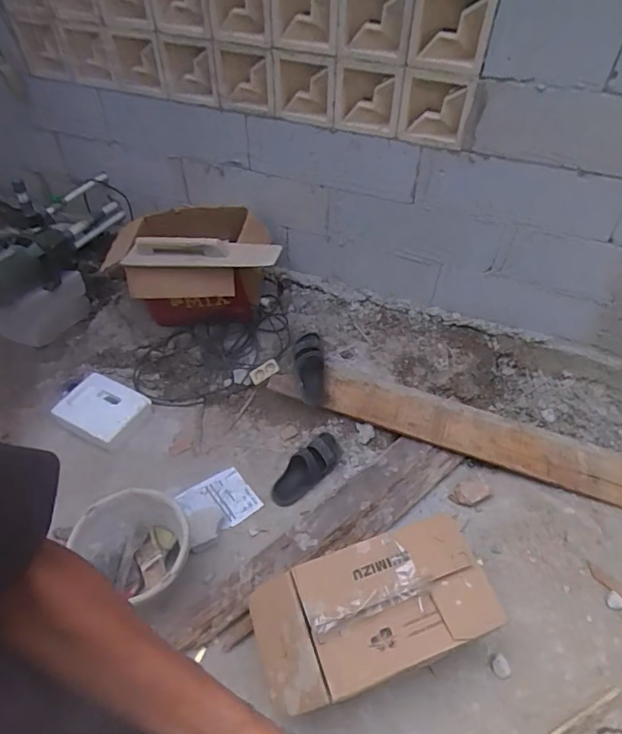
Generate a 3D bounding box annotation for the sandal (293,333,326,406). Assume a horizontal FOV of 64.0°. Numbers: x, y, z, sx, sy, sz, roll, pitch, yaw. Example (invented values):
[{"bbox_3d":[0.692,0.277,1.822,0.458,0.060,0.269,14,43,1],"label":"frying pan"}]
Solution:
[{"bbox_3d":[0.002,0.007,1.671,0.109,0.062,0.244,-15,80,28],"label":"sandal"}]

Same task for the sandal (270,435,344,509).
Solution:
[{"bbox_3d":[-0.011,0.317,1.549,0.266,0.054,0.108,-37,58,-27],"label":"sandal"}]

